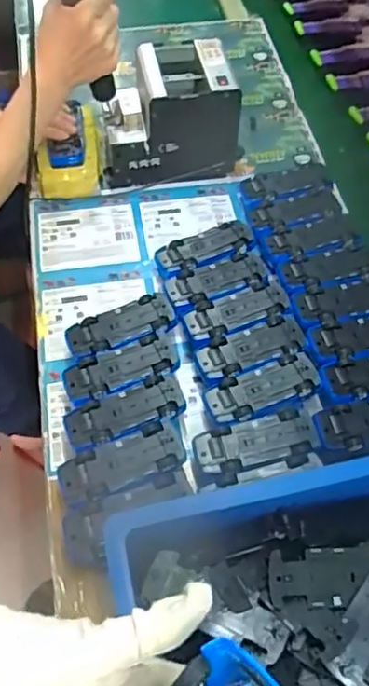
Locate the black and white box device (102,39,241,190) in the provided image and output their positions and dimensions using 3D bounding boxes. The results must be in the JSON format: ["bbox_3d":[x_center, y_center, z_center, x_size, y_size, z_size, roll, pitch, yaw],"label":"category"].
[{"bbox_3d":[-0.026,-0.328,0.853,0.186,0.149,0.144,-6,58,-7],"label":"black and white box device"}]

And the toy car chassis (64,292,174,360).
[{"bbox_3d":[-0.075,-0.013,0.711,0.127,0.046,0.053,-20,60,-15],"label":"toy car chassis"}]

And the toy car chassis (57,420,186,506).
[{"bbox_3d":[-0.064,0.131,0.618,0.128,0.045,0.053,-19,60,-14],"label":"toy car chassis"}]

